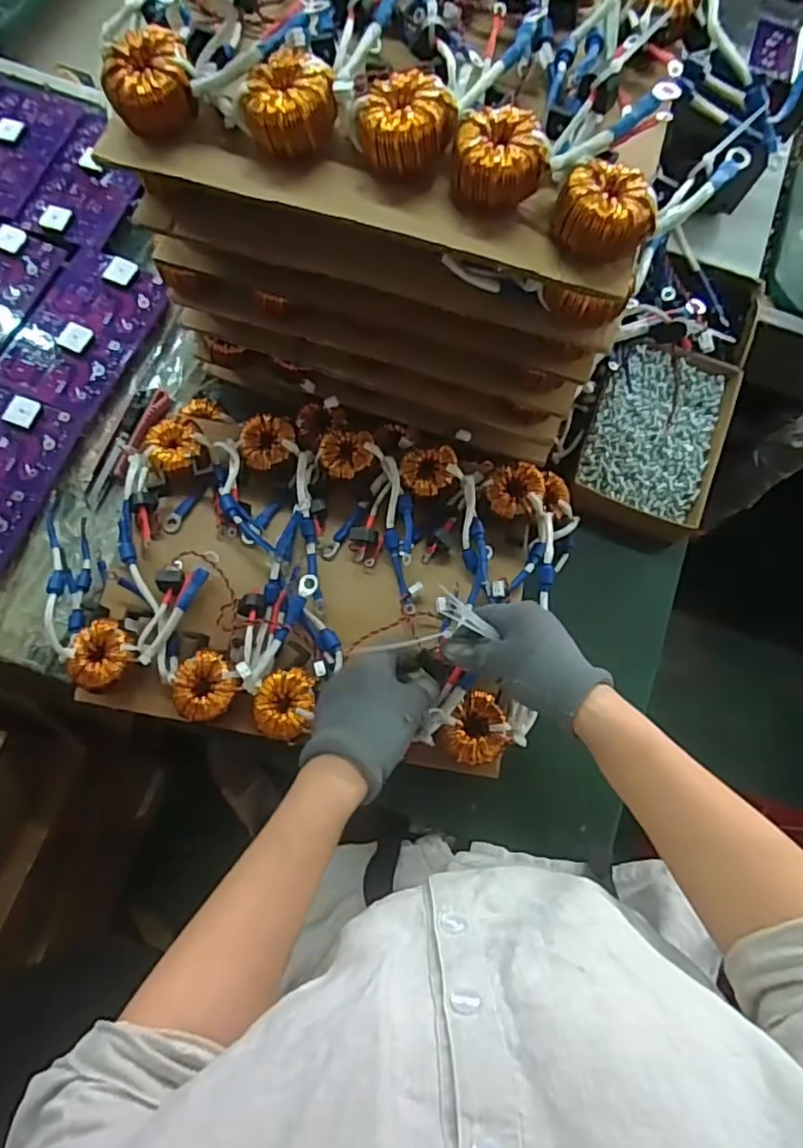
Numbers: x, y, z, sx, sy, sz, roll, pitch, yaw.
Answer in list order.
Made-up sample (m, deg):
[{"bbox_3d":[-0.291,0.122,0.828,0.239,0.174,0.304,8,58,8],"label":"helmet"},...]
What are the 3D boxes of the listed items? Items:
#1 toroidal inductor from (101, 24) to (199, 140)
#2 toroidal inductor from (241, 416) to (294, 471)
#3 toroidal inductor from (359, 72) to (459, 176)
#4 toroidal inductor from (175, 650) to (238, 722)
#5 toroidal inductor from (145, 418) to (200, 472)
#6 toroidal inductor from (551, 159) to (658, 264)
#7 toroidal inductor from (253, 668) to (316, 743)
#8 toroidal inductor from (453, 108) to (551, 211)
[{"bbox_3d":[-0.176,-0.344,0.425,0.057,0.037,0.055,-17,75,-7],"label":"toroidal inductor"},{"bbox_3d":[-0.134,-0.132,0.612,0.053,0.016,0.054,1,74,-2],"label":"toroidal inductor"},{"bbox_3d":[0.002,-0.304,0.410,0.057,0.033,0.055,1,74,-2],"label":"toroidal inductor"},{"bbox_3d":[-0.174,0.101,0.542,0.054,0.028,0.055,1,74,-2],"label":"toroidal inductor"},{"bbox_3d":[-0.228,-0.130,0.610,0.047,0.021,0.058,-23,76,-8],"label":"toroidal inductor"},{"bbox_3d":[0.137,-0.243,0.411,0.066,0.036,0.058,23,74,4],"label":"toroidal inductor"},{"bbox_3d":[-0.103,0.115,0.537,0.049,0.022,0.059,8,74,0],"label":"toroidal inductor"},{"bbox_3d":[0.067,-0.279,0.414,0.060,0.036,0.055,1,74,-2],"label":"toroidal inductor"}]

